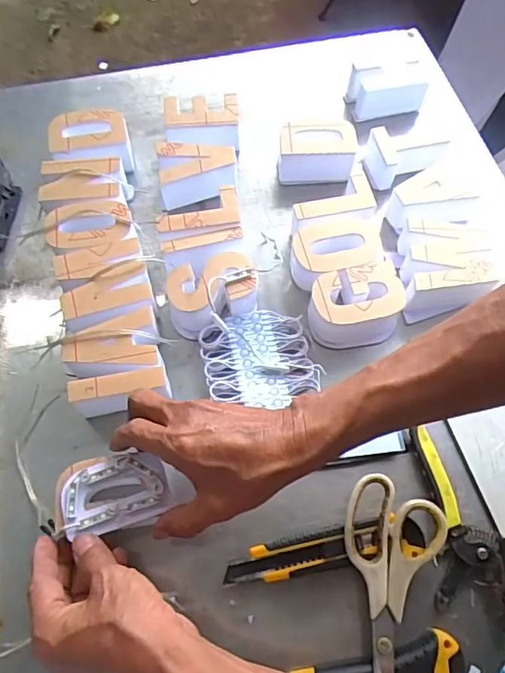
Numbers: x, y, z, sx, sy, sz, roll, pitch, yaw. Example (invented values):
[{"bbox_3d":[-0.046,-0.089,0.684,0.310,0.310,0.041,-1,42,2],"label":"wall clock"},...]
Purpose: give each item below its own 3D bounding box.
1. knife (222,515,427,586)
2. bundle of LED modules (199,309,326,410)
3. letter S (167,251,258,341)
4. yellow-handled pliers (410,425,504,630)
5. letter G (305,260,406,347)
[{"bbox_3d":[0.057,0.171,0.416,0.156,0.022,0.032,-9,65,-3],"label":"knife"},{"bbox_3d":[0.005,0.020,0.484,0.099,0.024,0.092,-12,65,-5],"label":"bundle of LED modules"},{"bbox_3d":[-0.037,-0.042,0.500,0.088,0.044,0.063,-16,66,-7],"label":"letter S"},{"bbox_3d":[0.196,0.157,0.432,0.137,0.013,0.140,13,66,7],"label":"yellow-handled pliers"},{"bbox_3d":[0.098,-0.030,0.494,0.085,0.039,0.063,-13,66,-5],"label":"letter G"}]

